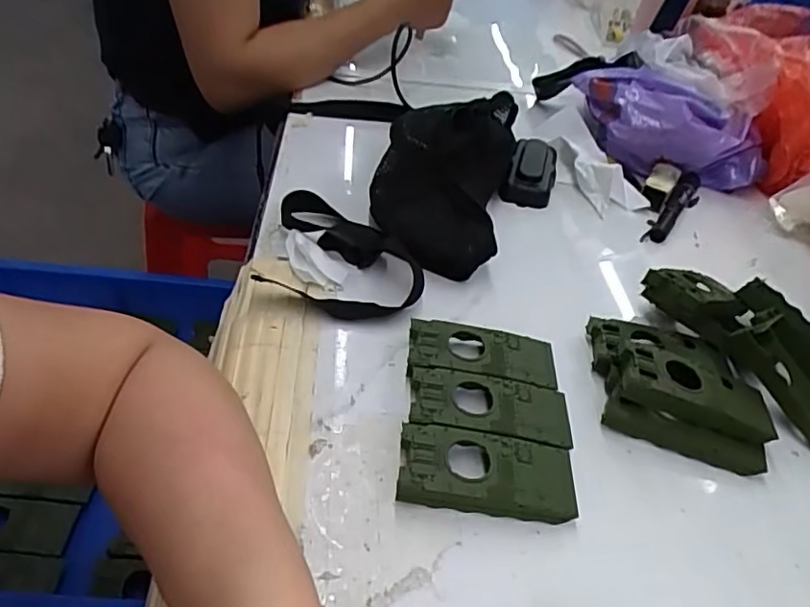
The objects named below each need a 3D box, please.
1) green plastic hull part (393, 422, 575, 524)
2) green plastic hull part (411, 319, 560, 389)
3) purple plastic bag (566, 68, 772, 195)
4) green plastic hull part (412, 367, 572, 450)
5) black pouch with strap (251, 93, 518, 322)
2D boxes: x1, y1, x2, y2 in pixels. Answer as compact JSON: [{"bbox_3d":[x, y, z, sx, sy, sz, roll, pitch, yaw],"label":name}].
[{"bbox_3d":[0.049,0.100,0.357,0.104,0.019,0.046,6,42,-1],"label":"green plastic hull part"},{"bbox_3d":[0.055,0.039,0.427,0.104,0.020,0.047,6,42,-1],"label":"green plastic hull part"},{"bbox_3d":[0.284,-0.191,0.664,0.223,0.096,0.098,23,44,17],"label":"purple plastic bag"},{"bbox_3d":[0.055,0.070,0.391,0.105,0.019,0.048,6,42,-1],"label":"green plastic hull part"},{"bbox_3d":[-0.004,-0.121,0.544,0.191,0.079,0.307,12,42,5],"label":"black pouch with strap"}]

